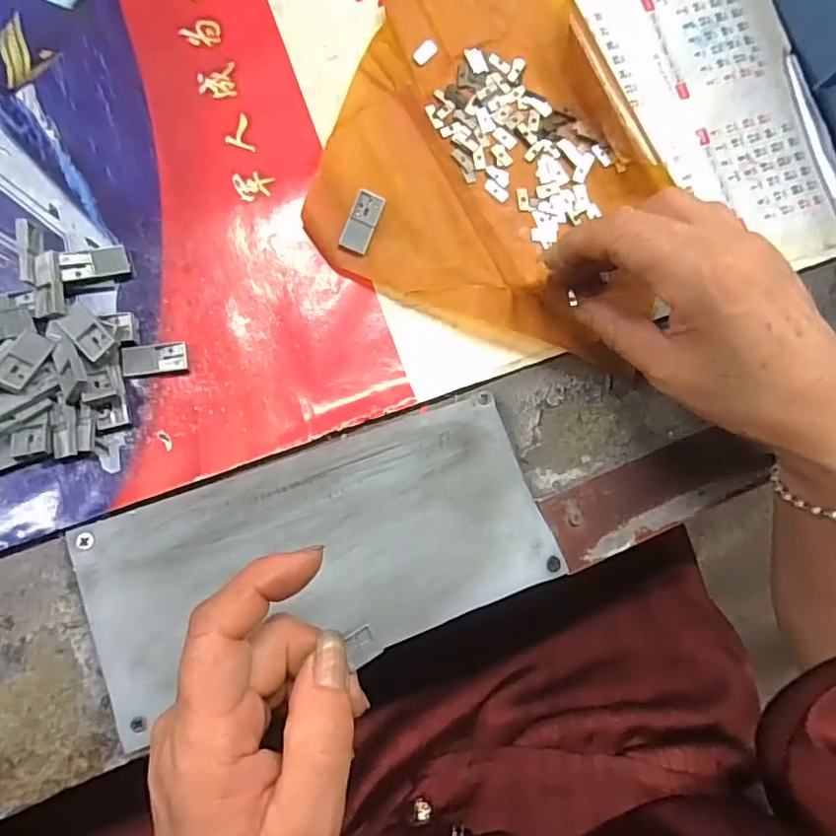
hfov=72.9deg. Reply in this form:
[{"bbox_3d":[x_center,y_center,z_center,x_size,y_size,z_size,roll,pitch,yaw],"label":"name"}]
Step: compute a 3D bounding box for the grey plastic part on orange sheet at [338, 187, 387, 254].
[{"bbox_3d":[-0.026,-0.092,0.266,0.013,0.004,0.029,24,93,-4],"label":"grey plastic part on orange sheet"}]

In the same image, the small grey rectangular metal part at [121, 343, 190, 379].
[{"bbox_3d":[-0.118,-0.026,0.254,0.028,0.004,0.014,-8,85,-8],"label":"small grey rectangular metal part"}]

